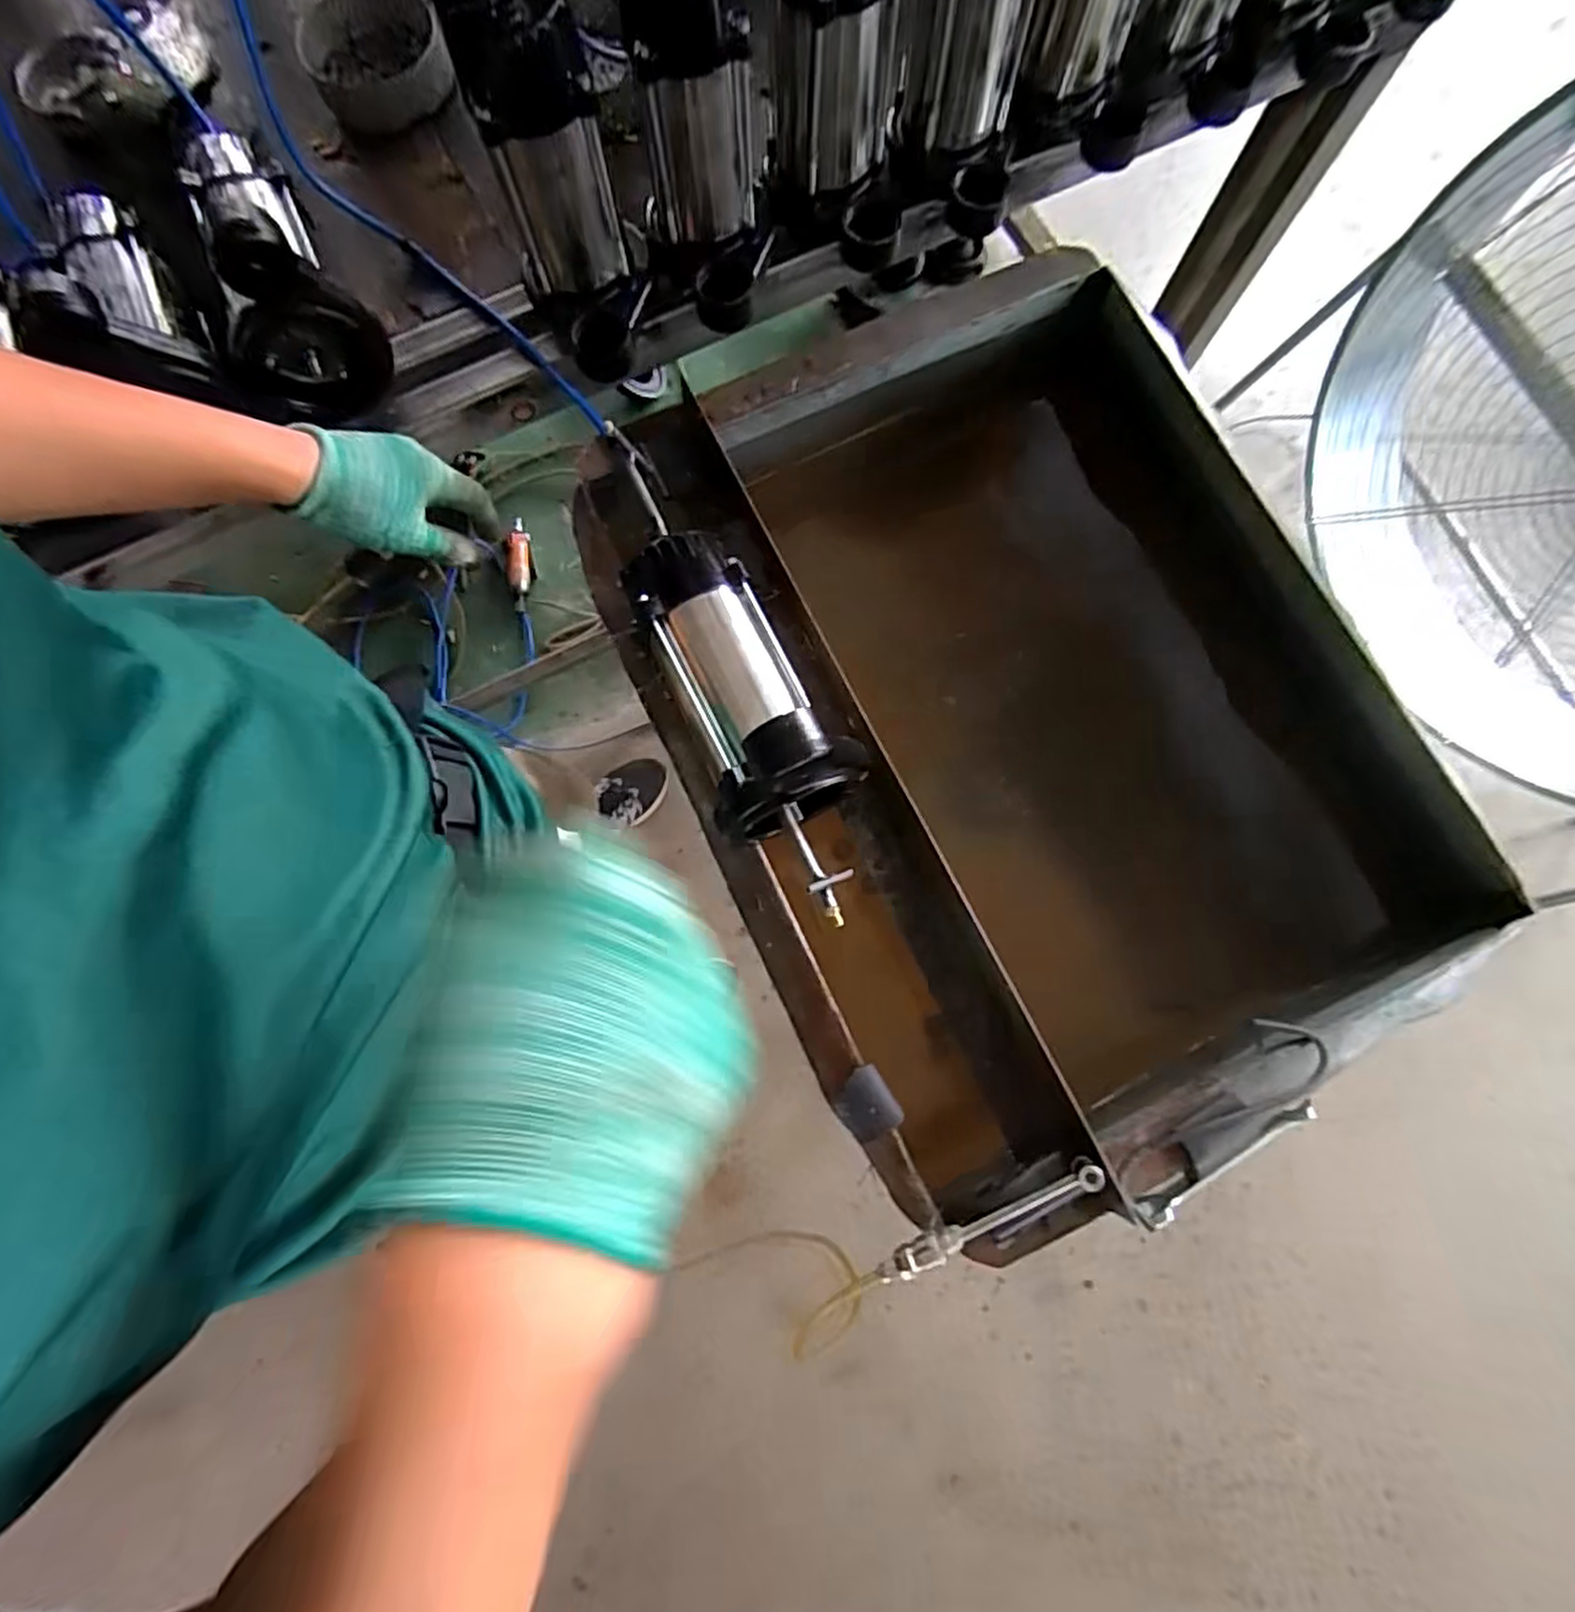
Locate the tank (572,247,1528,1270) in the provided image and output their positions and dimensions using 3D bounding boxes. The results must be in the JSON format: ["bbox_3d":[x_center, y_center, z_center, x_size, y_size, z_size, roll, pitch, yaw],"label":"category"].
[{"bbox_3d":[0.206,-0.079,0.700,0.600,0.241,0.783,-28,79,-5],"label":"tank"}]

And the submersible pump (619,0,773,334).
[{"bbox_3d":[-0.068,-0.541,0.599,0.105,0.221,0.143,-21,79,-4],"label":"submersible pump"}]

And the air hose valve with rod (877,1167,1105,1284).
[{"bbox_3d":[0.142,0.296,0.524,0.171,0.019,0.019,-30,79,9],"label":"air hose valve with rod"}]

